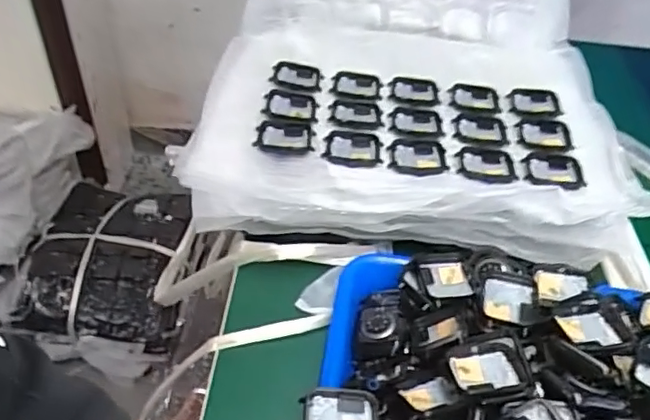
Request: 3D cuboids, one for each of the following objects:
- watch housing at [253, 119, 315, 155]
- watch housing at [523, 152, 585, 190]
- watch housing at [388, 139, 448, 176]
[{"bbox_3d":[-0.033,-0.061,0.487,0.045,0.005,0.045,-2,42,-5],"label":"watch housing"},{"bbox_3d":[0.191,-0.032,0.492,0.046,0.009,0.046,4,42,1],"label":"watch housing"},{"bbox_3d":[0.076,-0.045,0.488,0.045,0.007,0.048,4,42,0],"label":"watch housing"}]

